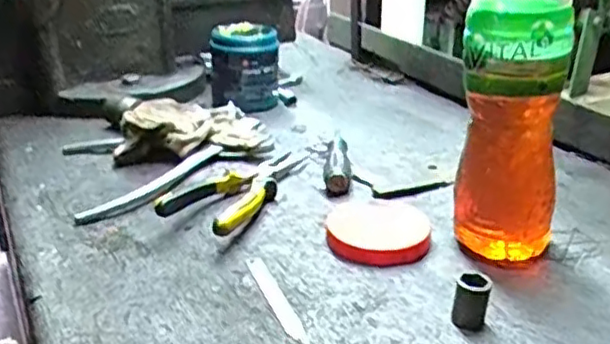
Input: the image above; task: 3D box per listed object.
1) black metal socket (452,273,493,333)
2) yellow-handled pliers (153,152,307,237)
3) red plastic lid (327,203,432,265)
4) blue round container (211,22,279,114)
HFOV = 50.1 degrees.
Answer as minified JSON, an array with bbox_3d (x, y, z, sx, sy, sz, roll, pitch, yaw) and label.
[{"bbox_3d":[0.117,0.091,0.455,0.024,0.035,0.019,6,26,18],"label":"black metal socket"},{"bbox_3d":[-0.065,0.012,0.651,0.086,0.029,0.192,9,27,25],"label":"yellow-handled pliers"},{"bbox_3d":[0.065,0.048,0.569,0.087,0.016,0.102,1,25,9],"label":"red plastic lid"},{"bbox_3d":[-0.080,-0.136,0.879,0.098,0.108,0.096,-3,26,-6],"label":"blue round container"}]

